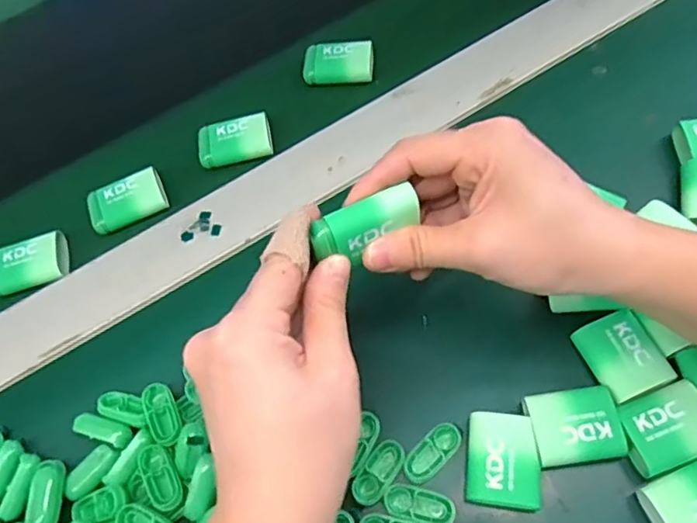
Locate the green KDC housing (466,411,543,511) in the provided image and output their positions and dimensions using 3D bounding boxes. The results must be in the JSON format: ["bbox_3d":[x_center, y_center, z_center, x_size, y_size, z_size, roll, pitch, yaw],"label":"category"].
[{"bbox_3d":[0.076,0.096,0.283,0.034,0.012,0.042,7,55,6],"label":"green KDC housing"}]

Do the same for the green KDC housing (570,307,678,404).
[{"bbox_3d":[0.141,0.046,0.299,0.035,0.010,0.042,-20,56,-13],"label":"green KDC housing"}]

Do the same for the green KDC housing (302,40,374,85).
[{"bbox_3d":[-0.008,-0.148,0.436,0.051,0.011,0.036,-3,67,9],"label":"green KDC housing"}]

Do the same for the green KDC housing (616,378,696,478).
[{"bbox_3d":[0.153,0.079,0.280,0.044,0.009,0.034,-16,56,-10],"label":"green KDC housing"}]

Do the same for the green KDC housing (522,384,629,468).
[{"bbox_3d":[0.111,0.080,0.287,0.042,0.009,0.034,-6,54,-3],"label":"green KDC housing"}]

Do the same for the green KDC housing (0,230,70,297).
[{"bbox_3d":[-0.213,0.001,0.385,0.052,0.014,0.033,-17,56,-11],"label":"green KDC housing"}]

